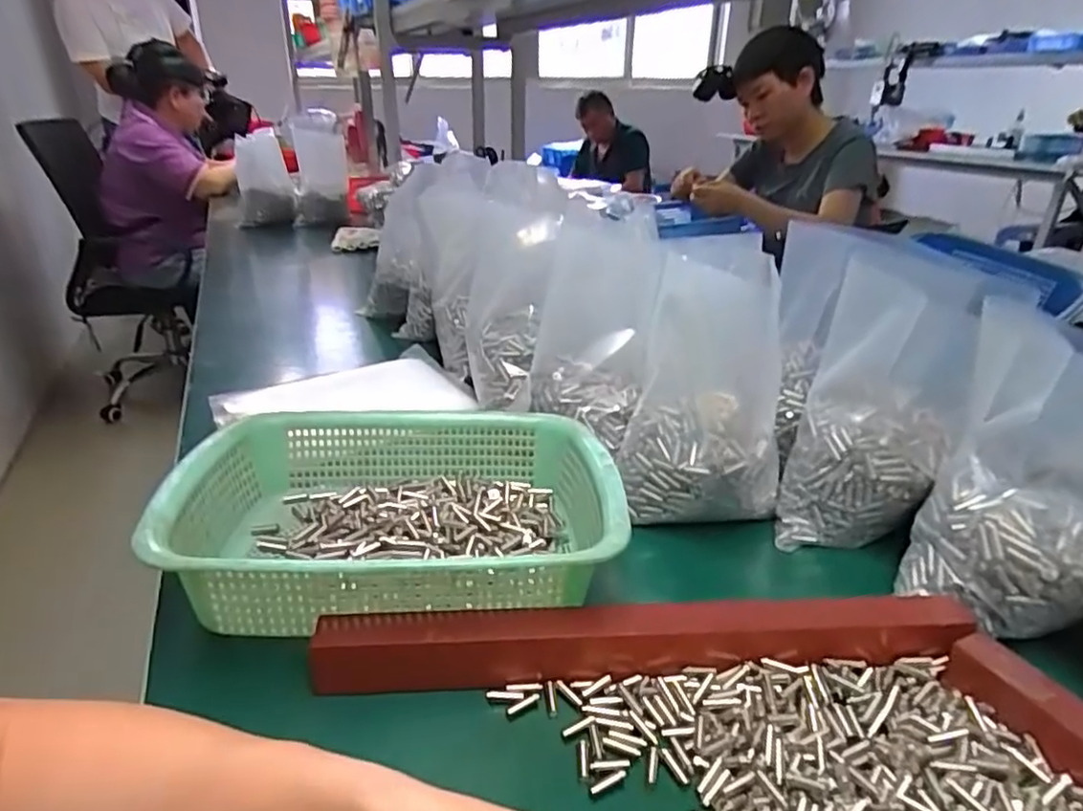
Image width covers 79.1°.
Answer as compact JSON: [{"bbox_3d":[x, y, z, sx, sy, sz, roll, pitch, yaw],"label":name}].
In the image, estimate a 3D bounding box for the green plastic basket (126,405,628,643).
[{"bbox_3d":[-0.093,0.073,0.485,0.293,0.116,0.225,-8,29,-3],"label":"green plastic basket"}]

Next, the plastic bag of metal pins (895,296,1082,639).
[{"bbox_3d":[0.325,0.046,0.421,0.132,0.177,0.101,15,30,28],"label":"plastic bag of metal pins"}]

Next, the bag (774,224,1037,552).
[{"bbox_3d":[0.268,-0.005,0.536,0.137,0.199,0.129,5,27,10],"label":"bag"}]

